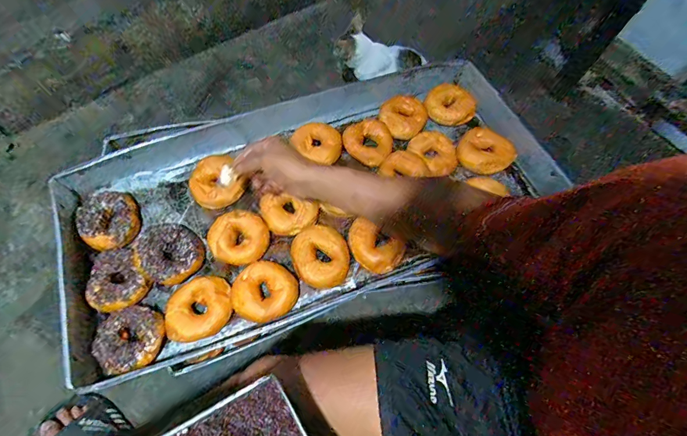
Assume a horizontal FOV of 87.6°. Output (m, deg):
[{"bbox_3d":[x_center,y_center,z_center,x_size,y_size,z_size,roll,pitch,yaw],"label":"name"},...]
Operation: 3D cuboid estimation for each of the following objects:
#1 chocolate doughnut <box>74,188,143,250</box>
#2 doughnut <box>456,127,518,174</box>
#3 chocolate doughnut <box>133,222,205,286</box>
[{"bbox_3d":[-0.397,0.003,0.609,0.110,0.044,0.100,1,66,-1],"label":"chocolate doughnut"},{"bbox_3d":[0.277,-0.129,0.701,0.101,0.040,0.074,35,70,13],"label":"doughnut"},{"bbox_3d":[-0.282,0.052,0.574,0.114,0.031,0.090,34,69,13],"label":"chocolate doughnut"}]

